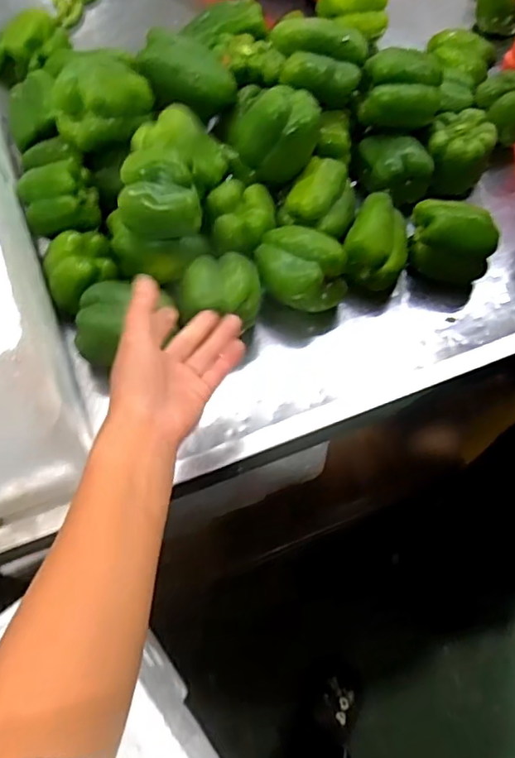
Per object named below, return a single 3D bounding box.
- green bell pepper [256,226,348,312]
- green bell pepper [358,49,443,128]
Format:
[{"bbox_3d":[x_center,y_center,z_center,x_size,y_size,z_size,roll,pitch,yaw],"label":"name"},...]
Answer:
[{"bbox_3d":[0.044,-0.109,0.601,0.090,0.063,0.071,3,63,2],"label":"green bell pepper"},{"bbox_3d":[0.158,-0.323,0.662,0.089,0.060,0.067,-5,63,-2],"label":"green bell pepper"}]

